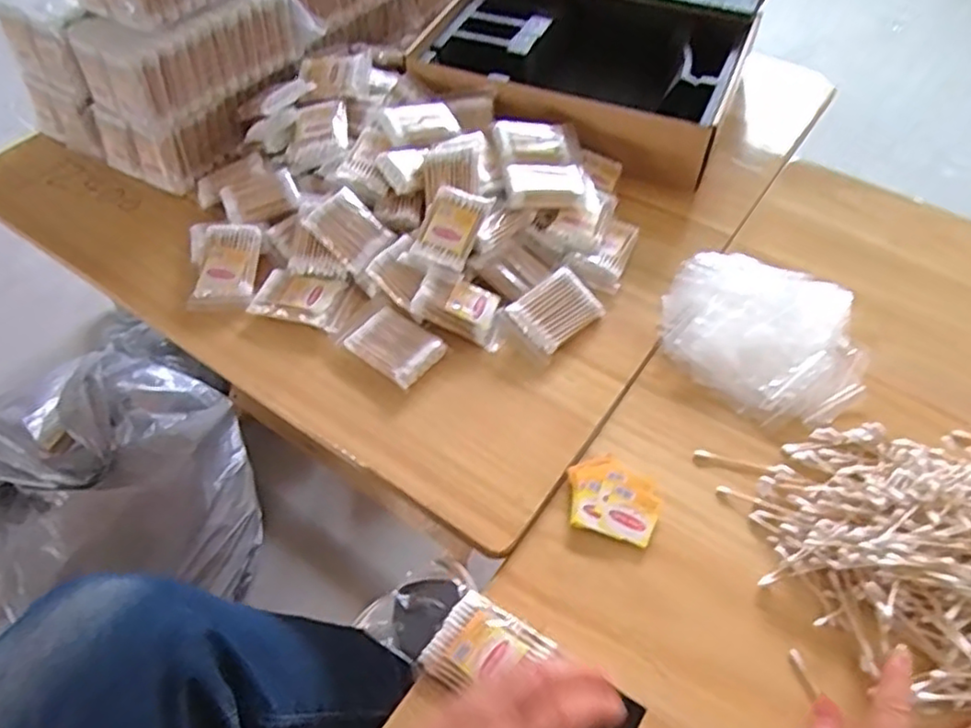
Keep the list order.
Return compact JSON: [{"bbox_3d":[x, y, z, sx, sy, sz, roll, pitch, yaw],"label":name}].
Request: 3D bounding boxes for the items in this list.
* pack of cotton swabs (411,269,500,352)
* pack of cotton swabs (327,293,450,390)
[{"bbox_3d":[-0.021,-0.053,0.609,0.087,0.016,0.052,29,67,-1],"label":"pack of cotton swabs"},{"bbox_3d":[-0.087,-0.025,0.597,0.098,0.012,0.066,36,62,23],"label":"pack of cotton swabs"}]

